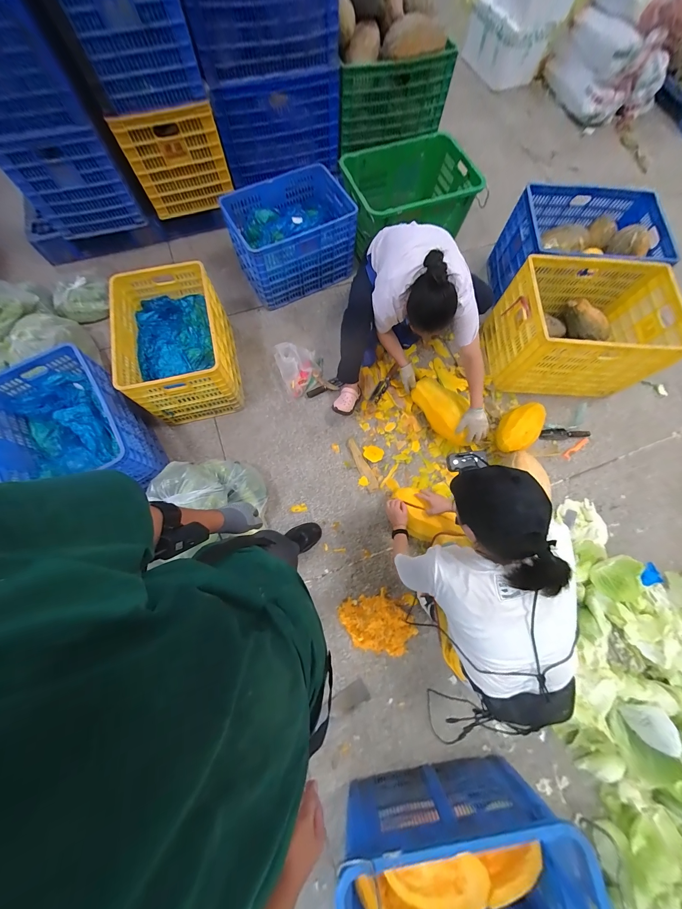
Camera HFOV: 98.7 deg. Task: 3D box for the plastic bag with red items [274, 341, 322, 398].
[{"bbox_3d":[-0.206,-0.462,1.513,0.225,0.097,0.296,-19,73,-7],"label":"plastic bag with red items"}]

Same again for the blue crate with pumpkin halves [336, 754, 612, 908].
[{"bbox_3d":[0.342,1.226,0.822,0.679,0.344,0.438,-8,74,-3],"label":"blue crate with pumpkin halves"}]

